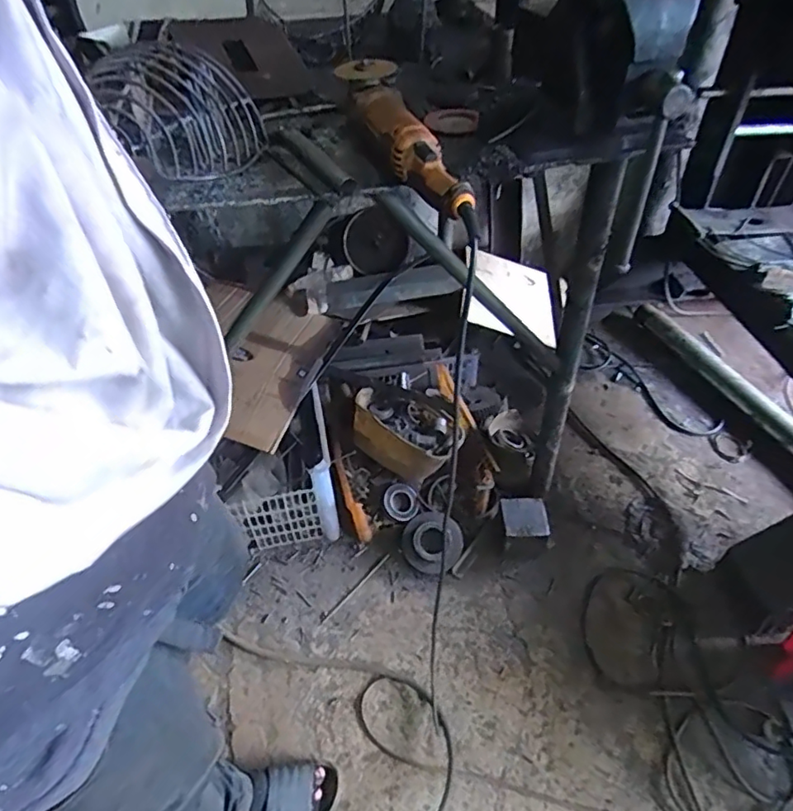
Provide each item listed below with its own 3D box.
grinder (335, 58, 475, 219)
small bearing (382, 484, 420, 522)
[{"bbox_3d":[0.007,-0.340,0.697,0.069,0.076,0.383,-15,47,-12],"label":"grinder"},{"bbox_3d":[0.011,0.231,1.362,0.085,0.018,0.086,32,58,6],"label":"small bearing"}]

